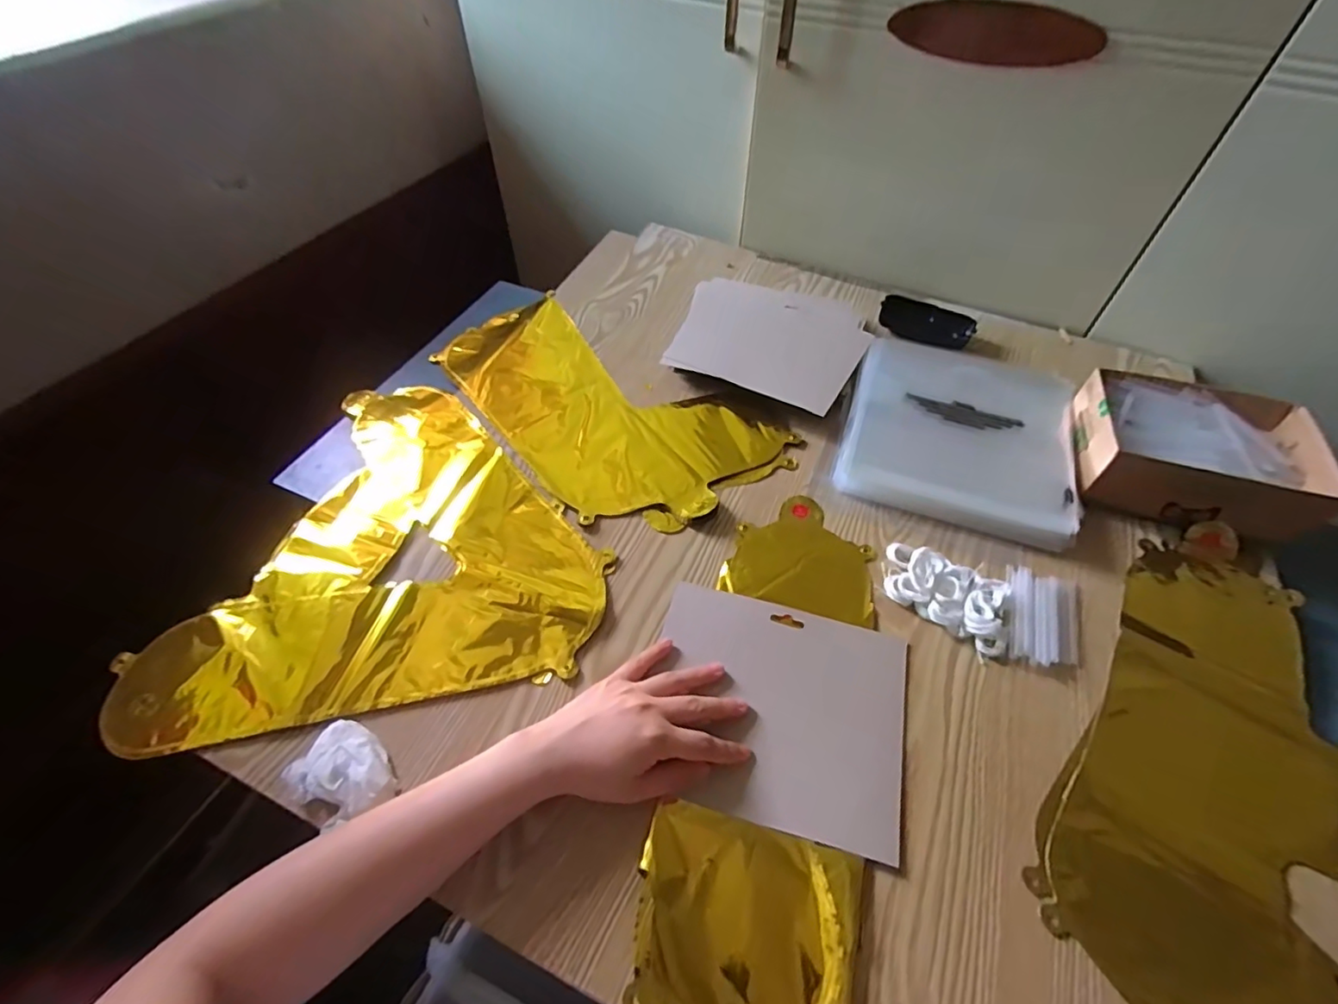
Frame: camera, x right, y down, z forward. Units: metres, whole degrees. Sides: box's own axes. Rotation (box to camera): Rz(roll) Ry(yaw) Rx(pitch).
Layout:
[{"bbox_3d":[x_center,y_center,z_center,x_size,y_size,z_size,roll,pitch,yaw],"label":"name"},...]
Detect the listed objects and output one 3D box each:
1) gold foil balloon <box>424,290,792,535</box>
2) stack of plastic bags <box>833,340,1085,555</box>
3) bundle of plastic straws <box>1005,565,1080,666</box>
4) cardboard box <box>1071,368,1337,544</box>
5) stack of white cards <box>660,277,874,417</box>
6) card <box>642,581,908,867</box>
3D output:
[{"bbox_3d":[-0.095,-0.107,0.636,0.408,0.013,0.202,35,59,25],"label":"gold foil balloon"},{"bbox_3d":[0.296,-0.078,0.600,0.211,0.024,0.237,16,54,11],"label":"stack of plastic bags"},{"bbox_3d":[0.306,0.094,0.477,0.059,0.011,0.085,20,55,13],"label":"bundle of plastic straws"},{"bbox_3d":[0.489,-0.046,0.550,0.193,0.069,0.147,13,53,9],"label":"cardboard box"},{"bbox_3d":[0.118,-0.193,0.686,0.207,0.021,0.179,21,55,14],"label":"stack of white cards"},{"bbox_3d":[0.081,0.154,0.443,0.189,0.006,0.162,14,53,9],"label":"card"}]

